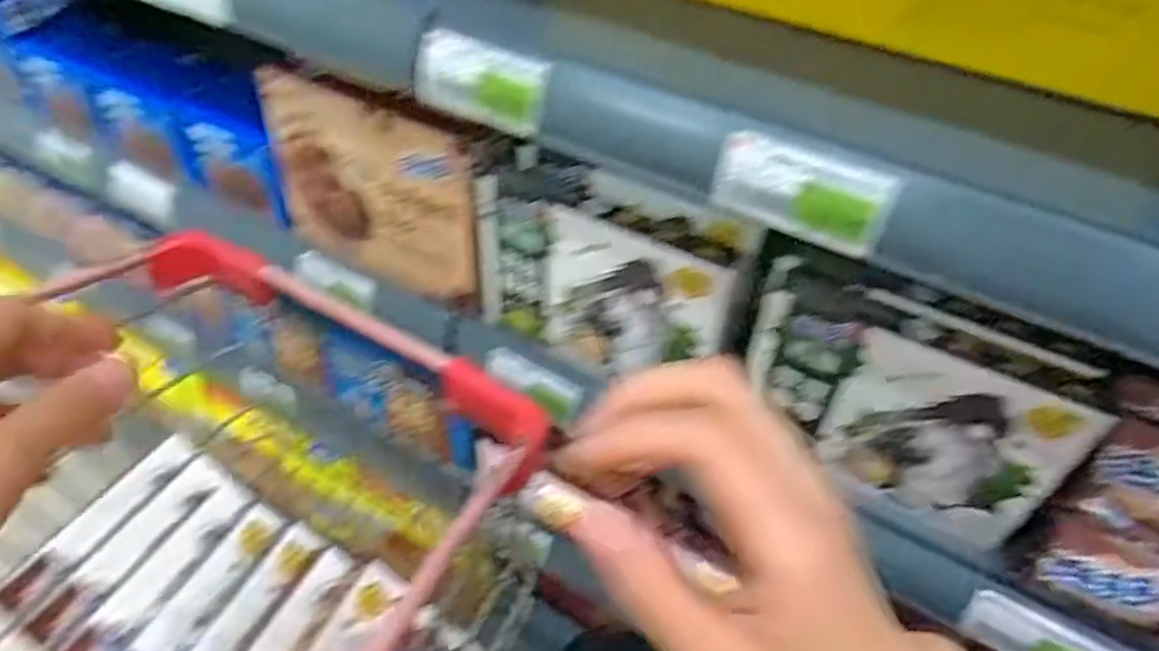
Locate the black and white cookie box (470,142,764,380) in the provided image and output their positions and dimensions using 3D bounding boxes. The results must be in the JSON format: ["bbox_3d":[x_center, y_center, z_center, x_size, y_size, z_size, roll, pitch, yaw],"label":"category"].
[{"bbox_3d":[0.022,-0.044,0.531,0.183,0.149,0.069,23,47,17],"label":"black and white cookie box"}]

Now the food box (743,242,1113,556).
[{"bbox_3d":[0.191,0.041,0.460,0.200,0.135,0.044,27,49,21],"label":"food box"}]

